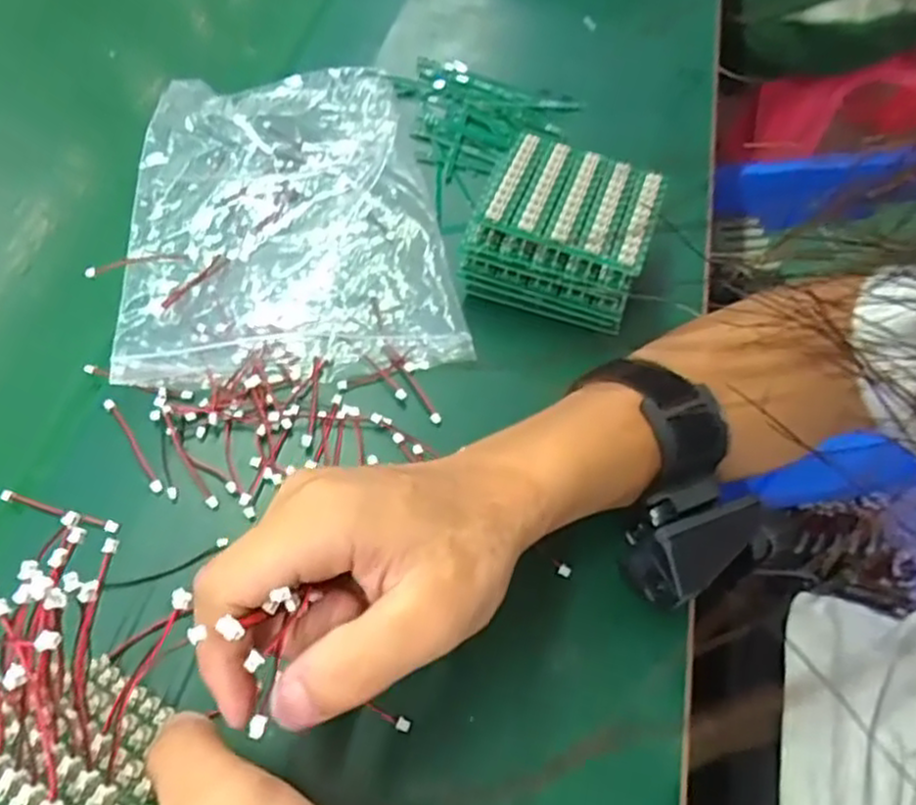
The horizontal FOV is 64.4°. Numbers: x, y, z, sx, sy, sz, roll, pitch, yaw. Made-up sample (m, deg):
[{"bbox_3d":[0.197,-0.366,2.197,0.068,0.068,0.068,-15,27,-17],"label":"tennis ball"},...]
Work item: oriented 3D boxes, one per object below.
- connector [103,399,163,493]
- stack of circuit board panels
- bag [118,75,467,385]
[{"bbox_3d":[-0.152,0.019,0.338,0.005,0.004,0.059,-31,63,-21],"label":"connector"},{"bbox_3d":[0.059,-0.094,0.401,0.091,0.047,0.088,19,57,10],"label":"stack of circuit board panels"},{"bbox_3d":[-0.100,-0.116,0.424,0.168,0.020,0.237,-9,57,-8],"label":"bag"}]

